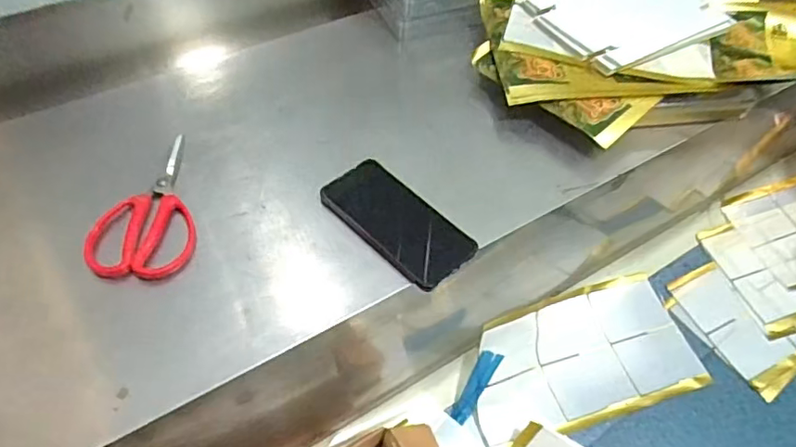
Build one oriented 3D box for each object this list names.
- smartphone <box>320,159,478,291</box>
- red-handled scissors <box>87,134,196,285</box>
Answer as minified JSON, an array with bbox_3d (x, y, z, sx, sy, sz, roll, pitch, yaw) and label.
[{"bbox_3d":[-0.002,-0.001,0.590,0.076,0.013,0.160,-37,64,-27],"label":"smartphone"},{"bbox_3d":[-0.246,-0.024,0.580,0.093,0.020,0.175,1,53,-4],"label":"red-handled scissors"}]

